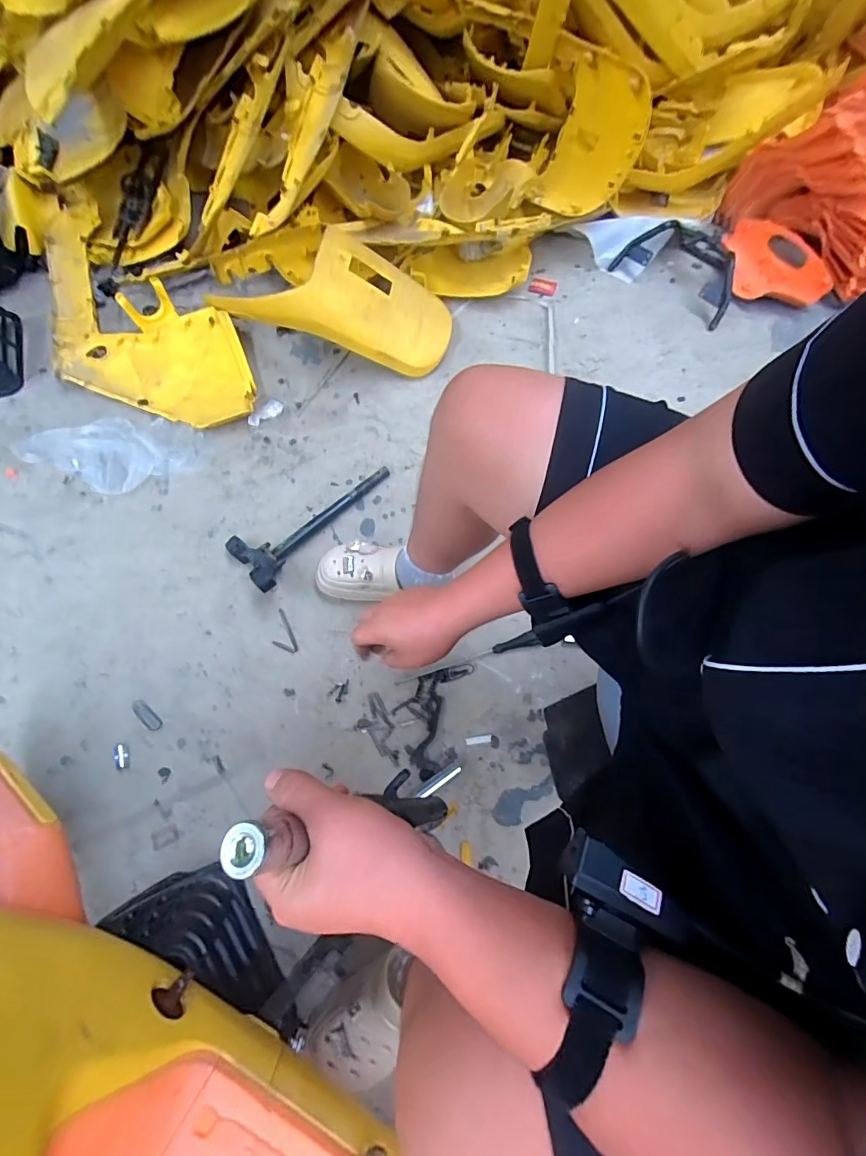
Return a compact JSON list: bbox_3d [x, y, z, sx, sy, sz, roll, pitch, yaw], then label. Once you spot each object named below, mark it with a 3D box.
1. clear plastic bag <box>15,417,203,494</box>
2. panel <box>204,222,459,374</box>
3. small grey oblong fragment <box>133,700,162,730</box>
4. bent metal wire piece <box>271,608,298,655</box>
[{"bbox_3d":[-0.742,-0.286,1.048,0.402,0.026,0.179,3,71,-1],"label":"clear plastic bag"},{"bbox_3d":[-0.242,-0.661,1.101,0.572,0.193,0.258,1,68,-1],"label":"panel"},{"bbox_3d":[-0.536,0.256,0.866,0.075,0.004,0.025,37,64,18],"label":"small grey oblong fragment"},{"bbox_3d":[-0.302,0.110,0.920,0.041,0.005,0.093,-24,74,-10],"label":"bent metal wire piece"}]

